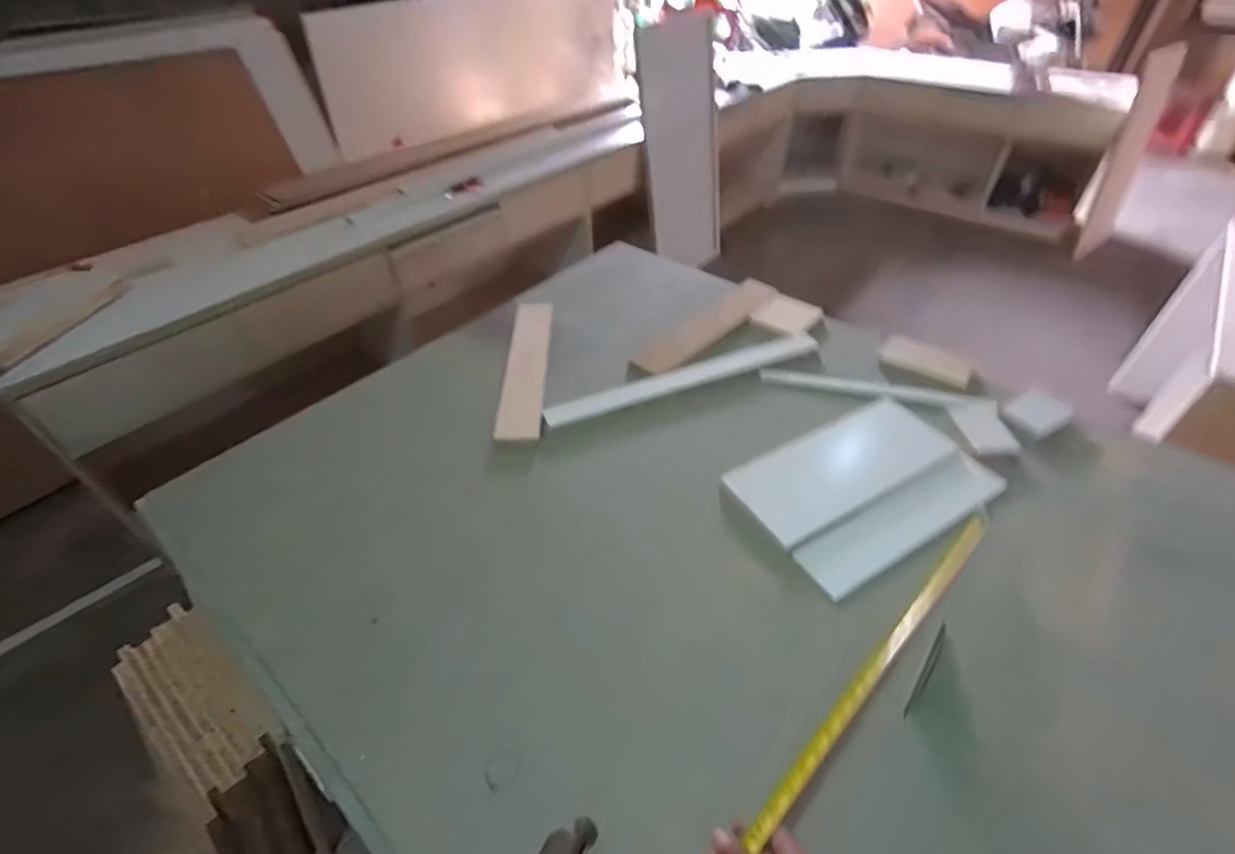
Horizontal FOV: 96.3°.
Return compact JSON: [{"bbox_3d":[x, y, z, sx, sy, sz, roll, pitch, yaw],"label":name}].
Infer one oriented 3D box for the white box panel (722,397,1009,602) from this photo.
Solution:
[{"bbox_3d":[0.399,0.088,0.897,0.392,0.027,0.257,-25,48,-23],"label":"white box panel"}]

